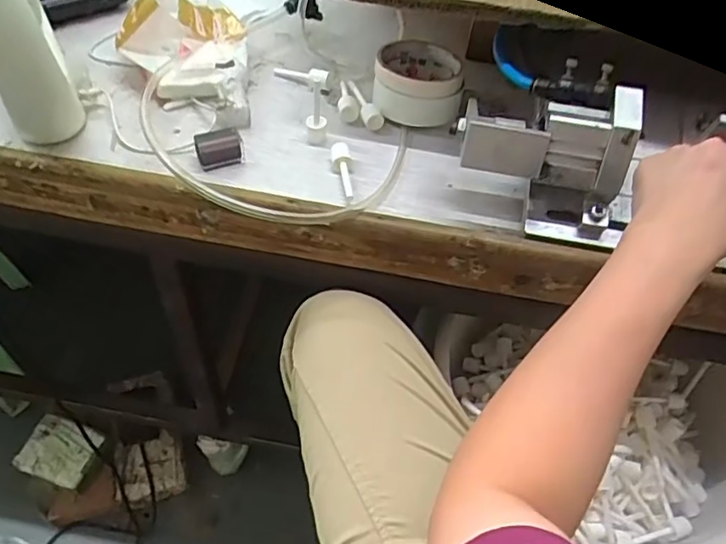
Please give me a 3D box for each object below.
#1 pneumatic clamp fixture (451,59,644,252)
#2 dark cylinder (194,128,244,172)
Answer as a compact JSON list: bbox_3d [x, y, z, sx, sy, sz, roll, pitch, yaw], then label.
[{"bbox_3d":[0.144,-0.093,0.463,0.140,0.097,0.076,12,52,4],"label":"pneumatic clamp fixture"},{"bbox_3d":[-0.128,-0.112,0.522,0.041,0.031,0.024,-11,54,-13],"label":"dark cylinder"}]

